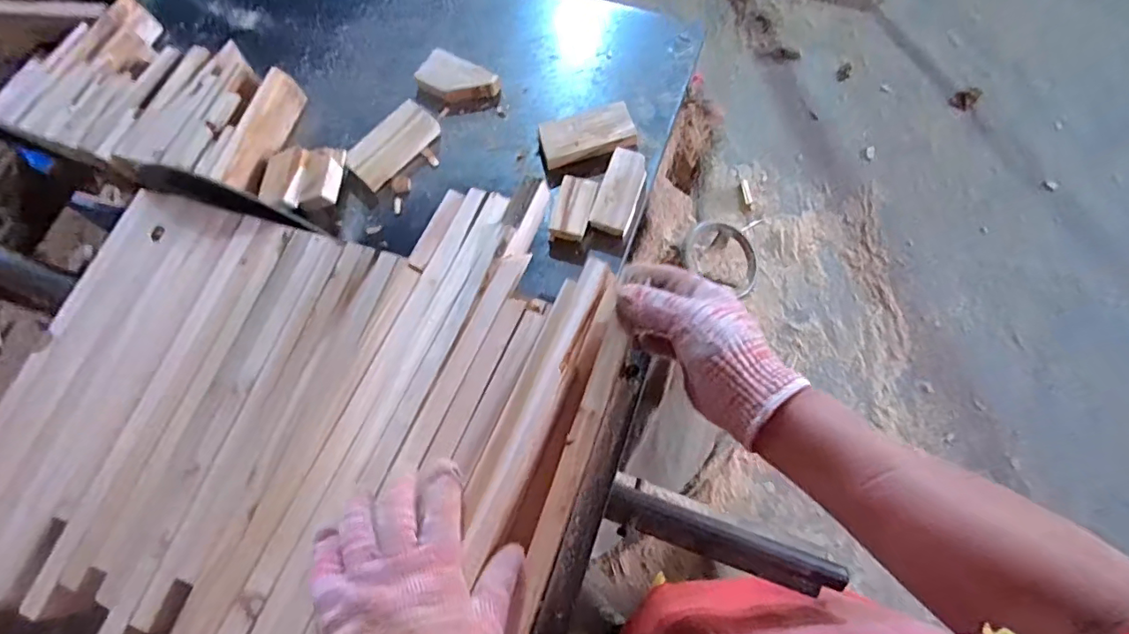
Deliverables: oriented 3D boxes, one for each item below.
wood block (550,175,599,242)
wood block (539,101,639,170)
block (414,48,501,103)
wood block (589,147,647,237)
[{"bbox_3d":[0.010,-0.115,0.557,0.039,0.012,0.073,11,73,10],"label":"wood block"},{"bbox_3d":[0.025,-0.203,0.587,0.100,0.026,0.052,-17,71,1],"label":"wood block"},{"bbox_3d":[-0.125,-0.275,0.622,0.090,0.019,0.053,22,75,13],"label":"block"},{"bbox_3d":[0.059,-0.133,0.560,0.040,0.012,0.095,15,74,11],"label":"wood block"}]

